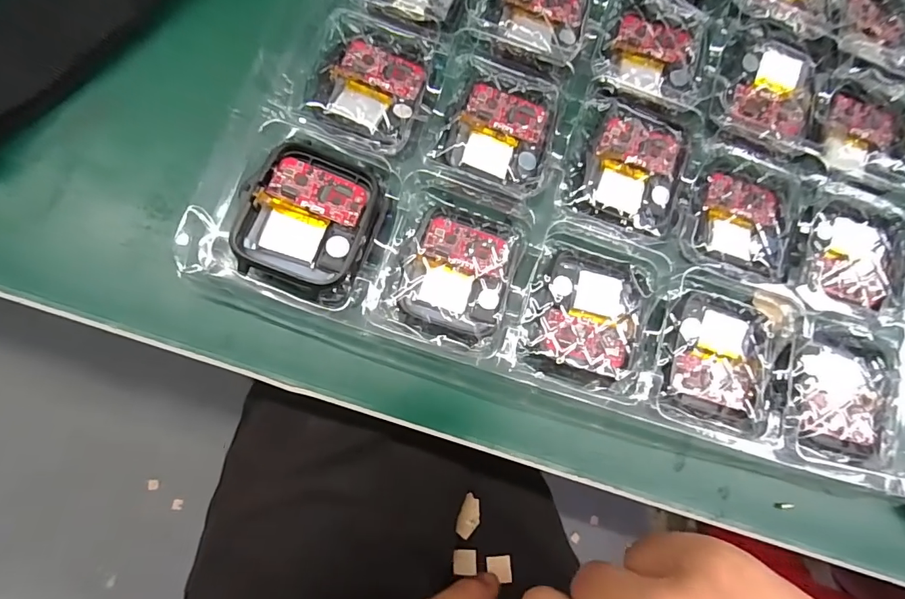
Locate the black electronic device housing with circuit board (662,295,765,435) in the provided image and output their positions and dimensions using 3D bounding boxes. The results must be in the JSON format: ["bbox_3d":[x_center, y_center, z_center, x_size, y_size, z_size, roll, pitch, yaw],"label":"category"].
[{"bbox_3d":[0.092,0.022,0.163,0.037,0.009,0.044,13,77,-6],"label":"black electronic device housing with circuit board"}]

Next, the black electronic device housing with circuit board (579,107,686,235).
[{"bbox_3d":[0.068,-0.048,0.170,0.034,0.010,0.044,17,77,-5],"label":"black electronic device housing with circuit board"}]

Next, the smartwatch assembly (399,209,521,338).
[{"bbox_3d":[0.002,-0.009,0.158,0.035,0.010,0.040,18,77,-5],"label":"smartwatch assembly"}]

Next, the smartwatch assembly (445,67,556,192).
[{"bbox_3d":[0.019,-0.064,0.169,0.036,0.009,0.041,16,77,-5],"label":"smartwatch assembly"}]

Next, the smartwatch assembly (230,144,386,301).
[{"bbox_3d":[-0.046,-0.025,0.147,0.041,0.011,0.045,21,77,-4],"label":"smartwatch assembly"}]

